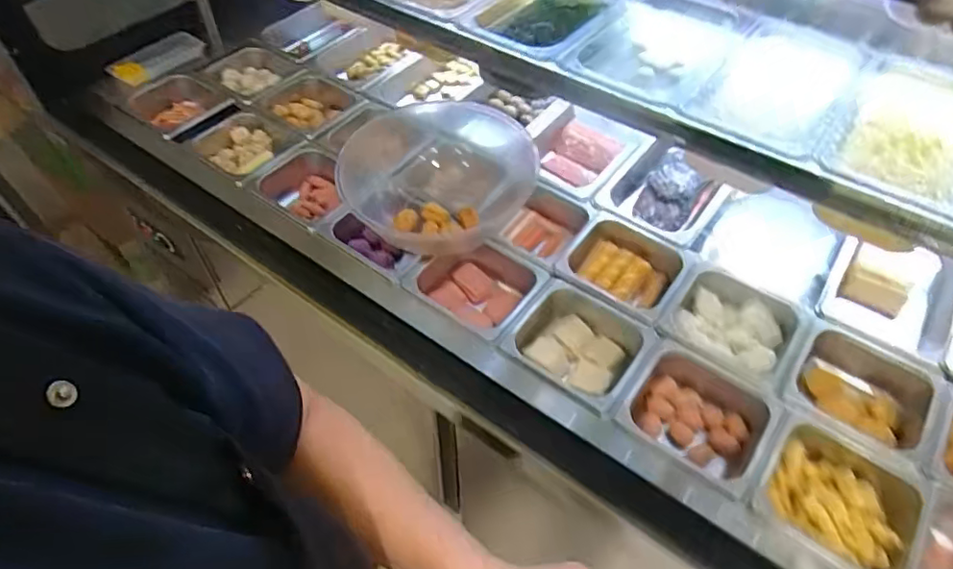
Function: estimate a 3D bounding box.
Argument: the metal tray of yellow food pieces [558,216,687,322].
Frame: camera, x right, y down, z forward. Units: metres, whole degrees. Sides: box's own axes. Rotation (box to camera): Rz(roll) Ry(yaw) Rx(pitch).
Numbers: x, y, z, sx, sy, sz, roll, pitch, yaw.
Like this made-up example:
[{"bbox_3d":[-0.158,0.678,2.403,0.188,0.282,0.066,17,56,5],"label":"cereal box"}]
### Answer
[{"bbox_3d":[0.223,-0.017,0.915,0.182,0.070,0.168,28,57,21],"label":"metal tray of yellow food pieces"}]

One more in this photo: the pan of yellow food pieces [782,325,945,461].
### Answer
[{"bbox_3d":[0.507,0.153,0.780,0.170,0.084,0.168,32,58,23],"label":"pan of yellow food pieces"}]

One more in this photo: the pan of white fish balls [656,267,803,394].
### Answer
[{"bbox_3d":[0.364,0.062,0.837,0.170,0.063,0.143,29,57,22],"label":"pan of white fish balls"}]

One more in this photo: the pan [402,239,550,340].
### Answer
[{"bbox_3d":[-0.001,0.016,0.902,0.177,0.096,0.162,34,60,25],"label":"pan"}]

